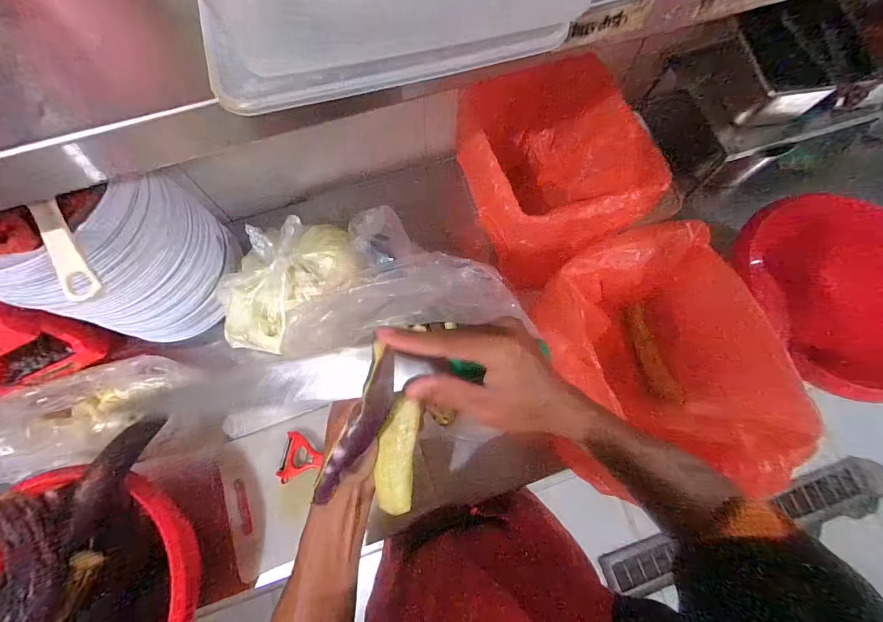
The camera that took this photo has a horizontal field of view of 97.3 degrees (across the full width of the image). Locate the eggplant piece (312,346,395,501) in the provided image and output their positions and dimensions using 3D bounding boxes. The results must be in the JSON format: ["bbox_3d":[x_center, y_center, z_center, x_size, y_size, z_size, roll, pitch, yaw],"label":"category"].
[{"bbox_3d":[-0.051,0.075,0.250,0.026,0.016,0.104,24,89,8],"label":"eggplant piece"}]

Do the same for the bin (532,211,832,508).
[{"bbox_3d":[0.280,0.064,0.551,0.221,0.210,0.265,-19,73,-5],"label":"bin"}]

